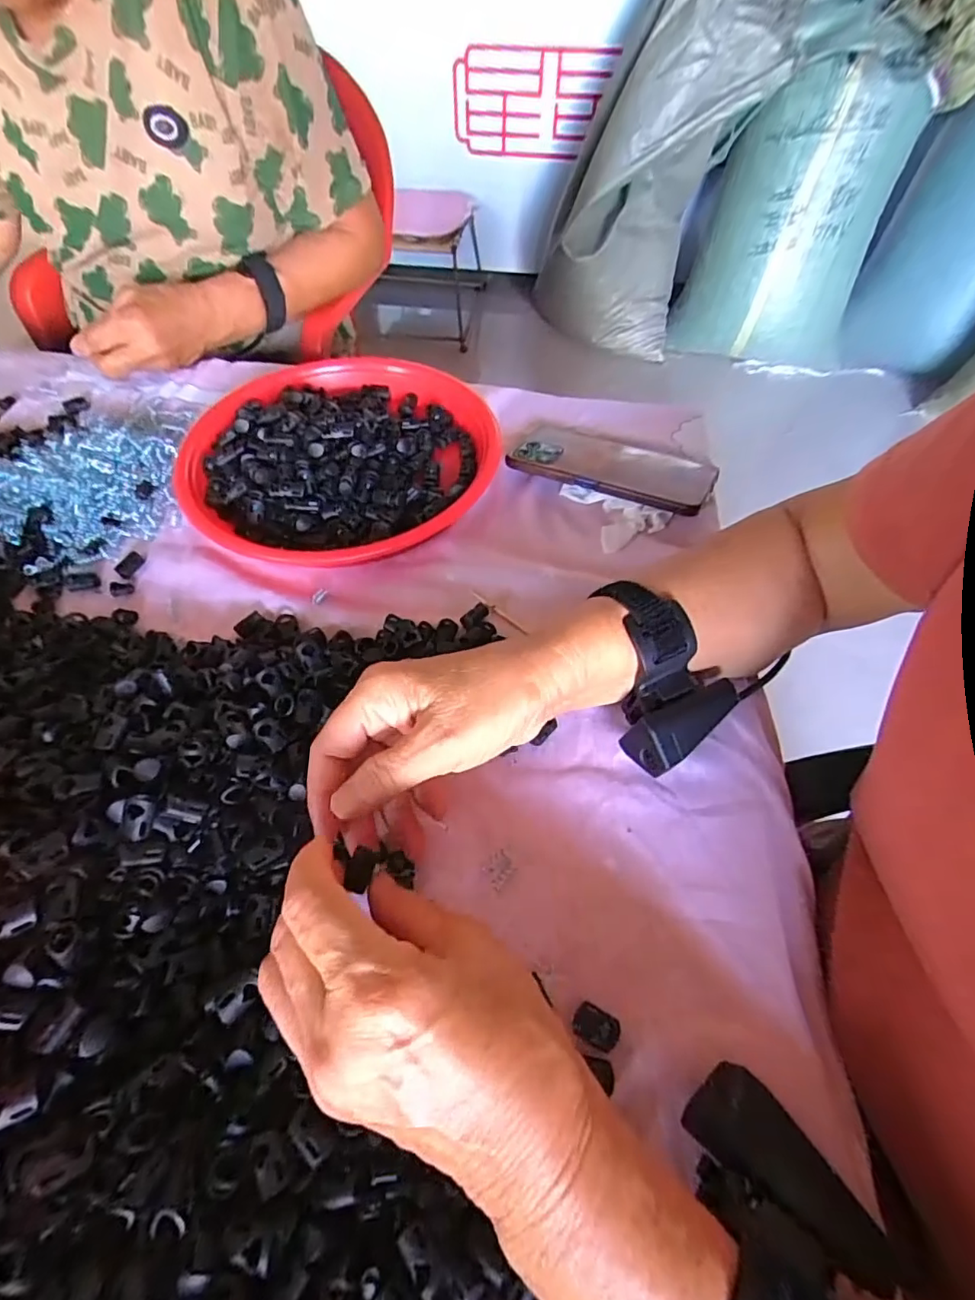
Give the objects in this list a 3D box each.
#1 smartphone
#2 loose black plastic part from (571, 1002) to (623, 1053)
[{"bbox_3d":[0.103,-0.157,0.460,0.164,0.010,0.086,22,50,19],"label":"smartphone"},{"bbox_3d":[0.050,0.173,0.252,0.020,0.004,0.014,23,60,14],"label":"loose black plastic part"}]

